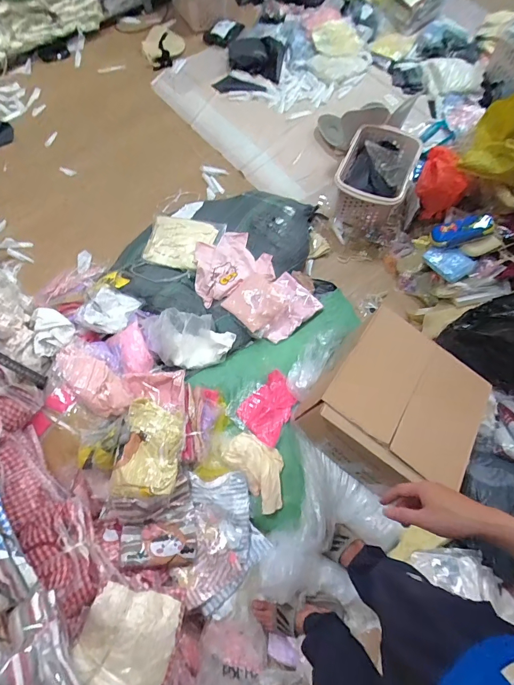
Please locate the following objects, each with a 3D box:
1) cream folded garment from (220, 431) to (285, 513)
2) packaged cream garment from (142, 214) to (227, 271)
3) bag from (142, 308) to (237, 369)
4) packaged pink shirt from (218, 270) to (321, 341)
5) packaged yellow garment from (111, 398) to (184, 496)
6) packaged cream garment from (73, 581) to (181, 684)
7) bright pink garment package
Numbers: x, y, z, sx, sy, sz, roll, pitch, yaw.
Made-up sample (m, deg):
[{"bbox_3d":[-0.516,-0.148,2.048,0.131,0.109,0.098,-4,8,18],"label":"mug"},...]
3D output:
[{"bbox_3d":[0.013,0.395,1.172,0.140,0.070,0.244,-37,72,-15],"label":"cream folded garment"},{"bbox_3d":[-0.323,-0.438,1.584,0.303,0.020,0.268,15,58,6],"label":"packaged cream garment"},{"bbox_3d":[-0.244,-0.020,1.329,0.303,0.110,0.189,-4,67,-2],"label":"bag"},{"bbox_3d":[0.063,-0.169,1.431,0.330,0.091,0.283,-41,73,-16],"label":"packaged pink shirt"},{"bbox_3d":[-0.331,0.319,1.129,0.189,0.047,0.277,3,67,1],"label":"packaged yellow garment"},{"bbox_3d":[-0.301,0.706,0.832,0.194,0.112,0.250,15,67,6],"label":"packaged cream garment"},{"bbox_3d":[0.030,0.203,1.249,0.191,0.041,0.223,32,70,12],"label":"bright pink garment package"}]

